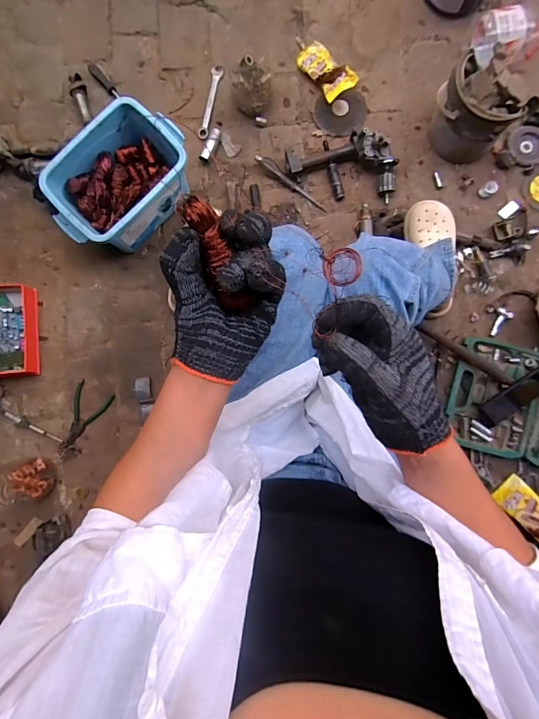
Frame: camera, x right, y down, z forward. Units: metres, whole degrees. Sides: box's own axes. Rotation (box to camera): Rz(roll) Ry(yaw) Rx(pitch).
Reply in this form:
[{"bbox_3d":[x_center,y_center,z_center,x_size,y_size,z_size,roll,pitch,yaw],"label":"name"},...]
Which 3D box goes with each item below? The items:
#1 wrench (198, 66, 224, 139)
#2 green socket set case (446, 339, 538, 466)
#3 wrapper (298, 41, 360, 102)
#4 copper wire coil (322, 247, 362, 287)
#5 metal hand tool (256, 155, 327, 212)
[{"bbox_3d":[-0.138,-0.604,0.864,0.032,0.014,0.160,12,91,2],"label":"wrench"},{"bbox_3d":[0.596,0.110,0.830,0.367,0.033,0.248,14,91,2],"label":"green socket set case"},{"bbox_3d":[0.130,-0.657,0.837,0.070,0.027,0.167,-35,72,6],"label":"wrapper"},{"bbox_3d":[0.066,-0.083,0.330,0.033,0.008,0.033,0,89,8],"label":"copper wire coil"},{"bbox_3d":[0.050,-0.410,0.856,0.198,0.024,0.017,34,94,-8],"label":"metal hand tool"}]

